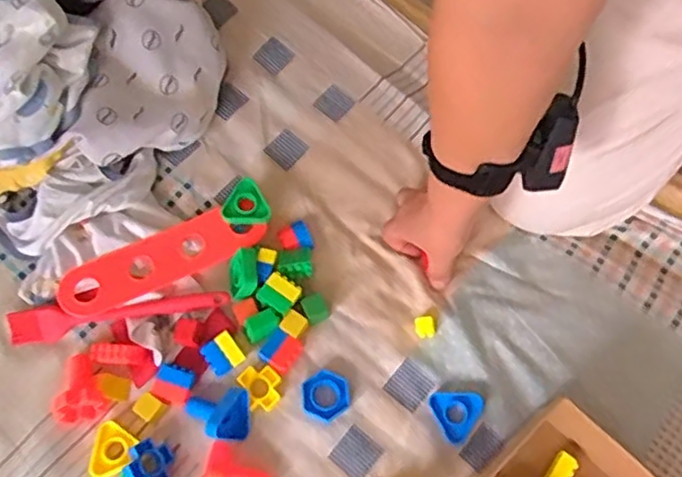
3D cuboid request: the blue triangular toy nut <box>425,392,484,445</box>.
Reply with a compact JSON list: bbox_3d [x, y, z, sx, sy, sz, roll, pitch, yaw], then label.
[{"bbox_3d":[0.104,0.151,0.587,0.044,0.010,0.045,-32,71,-13],"label":"blue triangular toy nut"}]

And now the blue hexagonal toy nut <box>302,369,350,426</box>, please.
[{"bbox_3d":[-0.013,0.141,0.595,0.044,0.010,0.041,-38,72,-15],"label":"blue hexagonal toy nut"}]

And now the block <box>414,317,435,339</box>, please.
[{"bbox_3d":[0.078,0.082,0.616,0.018,0.011,0.019,-2,67,-1],"label":"block"}]

